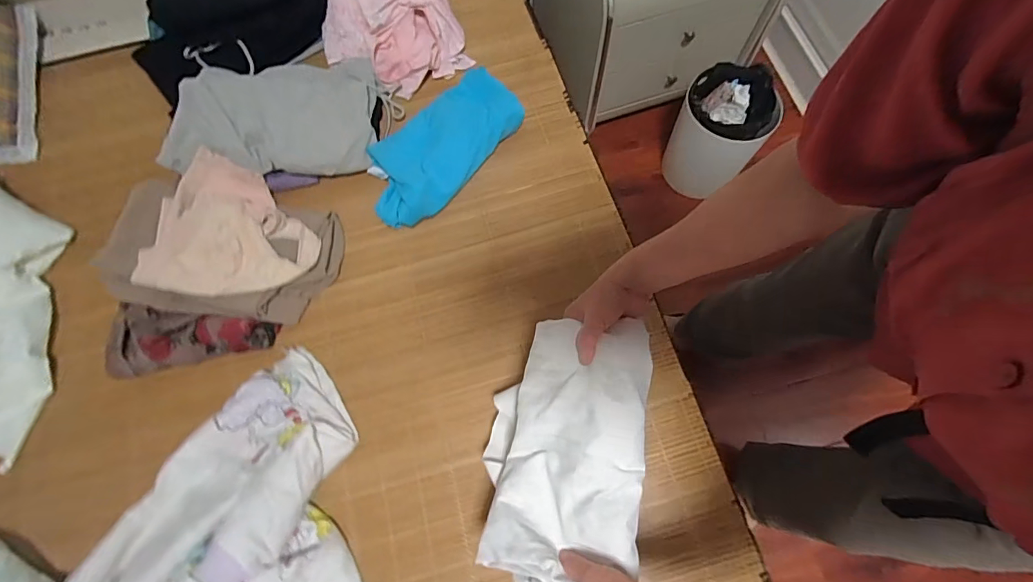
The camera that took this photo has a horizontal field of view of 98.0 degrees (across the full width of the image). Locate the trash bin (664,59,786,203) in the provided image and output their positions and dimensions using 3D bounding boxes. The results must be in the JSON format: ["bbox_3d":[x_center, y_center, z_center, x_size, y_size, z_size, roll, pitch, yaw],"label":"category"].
[{"bbox_3d":[0.523,-0.401,1.183,0.202,0.304,0.208,0,70,1],"label":"trash bin"}]

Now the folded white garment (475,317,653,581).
[{"bbox_3d":[0.055,0.183,0.531,0.172,0.134,0.269,10,70,5],"label":"folded white garment"}]

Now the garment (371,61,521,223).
[{"bbox_3d":[-0.132,-0.255,0.788,0.305,0.057,0.150,-41,74,-13],"label":"garment"}]

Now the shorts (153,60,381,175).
[{"bbox_3d":[-0.423,-0.308,0.803,0.349,0.097,0.222,-11,70,-3],"label":"shorts"}]

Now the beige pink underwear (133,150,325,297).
[{"bbox_3d":[-0.446,-0.100,0.733,0.229,0.081,0.239,4,70,3],"label":"beige pink underwear"}]

